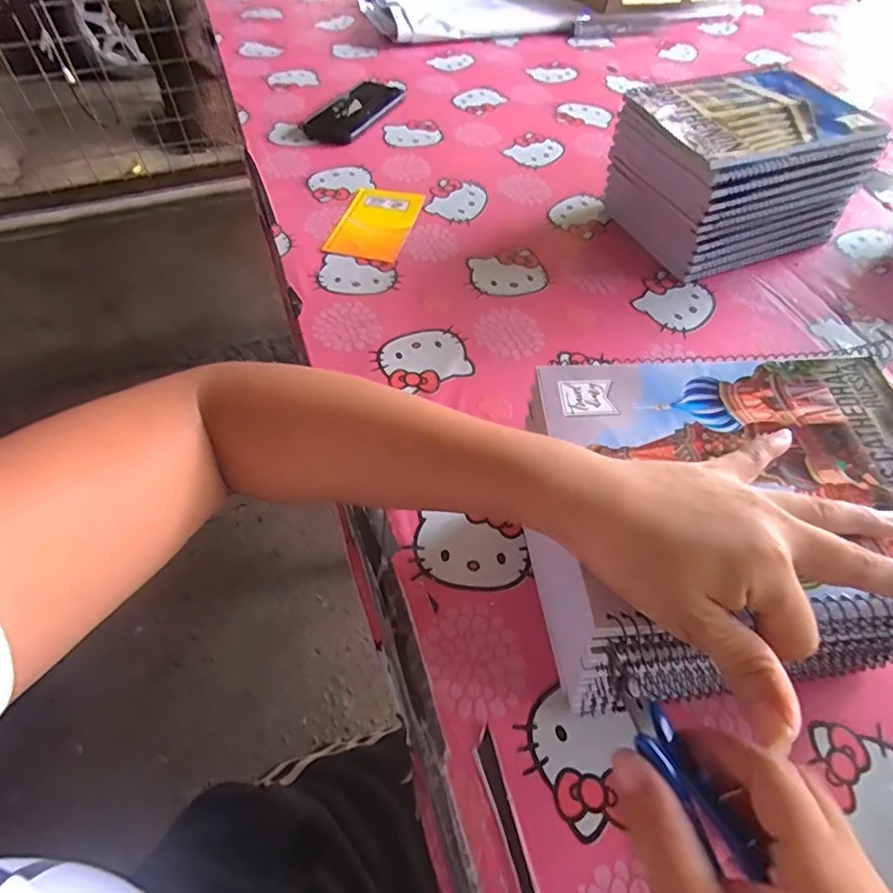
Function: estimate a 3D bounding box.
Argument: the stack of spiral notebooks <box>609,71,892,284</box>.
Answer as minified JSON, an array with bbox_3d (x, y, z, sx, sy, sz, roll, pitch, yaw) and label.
[{"bbox_3d":[0.296,-0.283,0.561,0.198,0.120,0.156,-18,56,-14],"label":"stack of spiral notebooks"}]

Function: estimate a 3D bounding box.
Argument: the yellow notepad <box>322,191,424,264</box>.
[{"bbox_3d":[-0.079,-0.251,0.606,0.081,0.005,0.132,11,55,7],"label":"yellow notepad"}]

